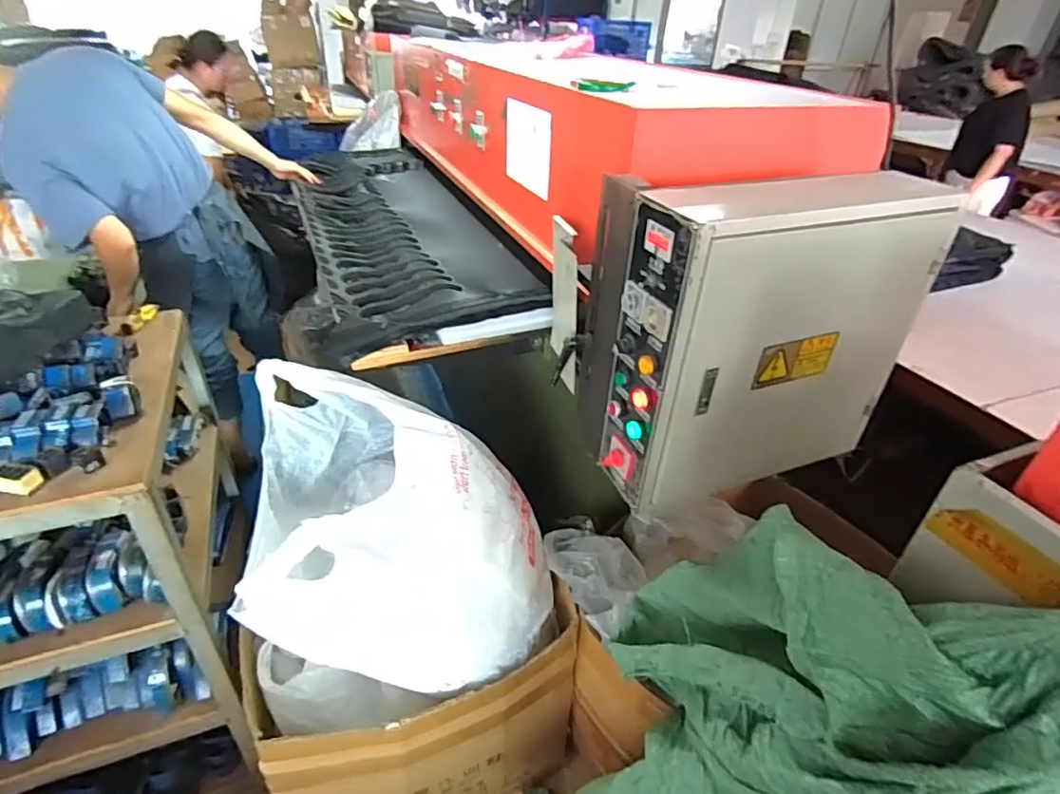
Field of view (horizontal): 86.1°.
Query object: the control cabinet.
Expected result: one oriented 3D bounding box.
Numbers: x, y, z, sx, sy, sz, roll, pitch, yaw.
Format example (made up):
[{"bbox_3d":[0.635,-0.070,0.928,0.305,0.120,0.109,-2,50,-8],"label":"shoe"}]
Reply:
[{"bbox_3d":[0.375,-0.105,0.989,0.508,0.528,0.267,-9,38,-15],"label":"control cabinet"}]

